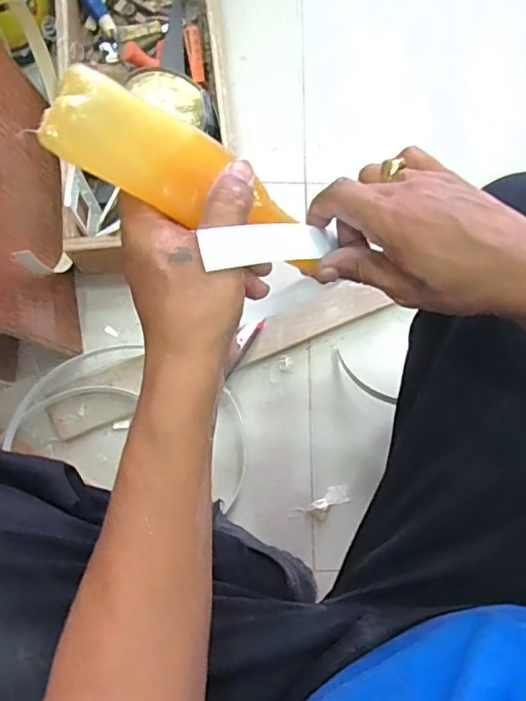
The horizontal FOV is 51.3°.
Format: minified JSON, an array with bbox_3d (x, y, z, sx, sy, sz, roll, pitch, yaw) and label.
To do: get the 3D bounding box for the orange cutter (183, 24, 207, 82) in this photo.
[{"bbox_3d":[-0.109,-0.483,0.888,0.026,0.016,0.096,-12,77,-4],"label":"orange cutter"}]

